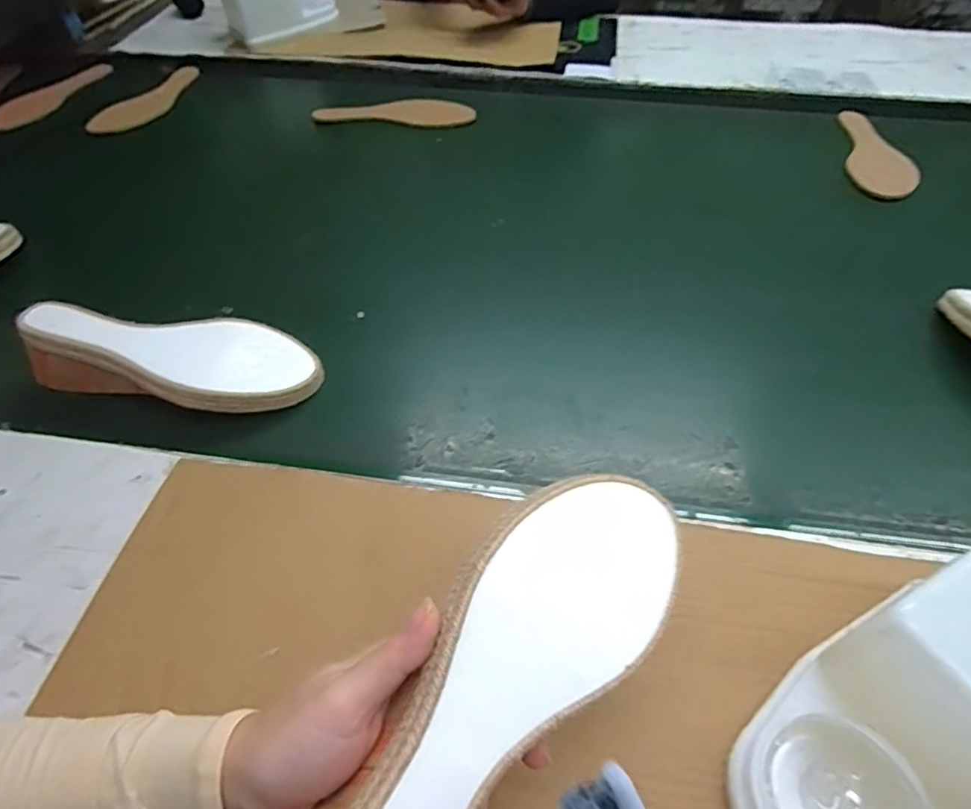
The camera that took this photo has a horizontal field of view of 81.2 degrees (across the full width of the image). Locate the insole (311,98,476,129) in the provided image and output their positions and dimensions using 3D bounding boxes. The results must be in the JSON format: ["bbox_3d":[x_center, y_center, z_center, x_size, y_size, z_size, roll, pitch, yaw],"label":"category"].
[{"bbox_3d":[-0.137,-0.447,0.863,0.238,0.013,0.082,3,49,1],"label":"insole"}]

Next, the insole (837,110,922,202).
[{"bbox_3d":[0.528,-0.346,0.774,0.076,0.009,0.198,-2,57,12],"label":"insole"}]

